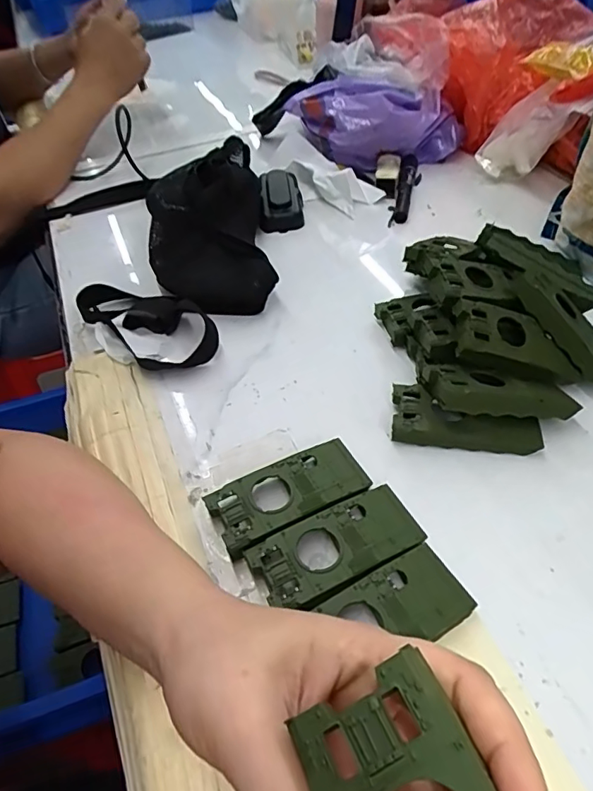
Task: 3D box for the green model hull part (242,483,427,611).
[{"bbox_3d":[0.027,0.094,0.313,0.104,0.018,0.049,-24,51,-17],"label":"green model hull part"}]

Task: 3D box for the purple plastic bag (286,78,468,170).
[{"bbox_3d":[0.095,-0.341,0.645,0.227,0.094,0.103,5,49,9],"label":"purple plastic bag"}]

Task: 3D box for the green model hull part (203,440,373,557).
[{"bbox_3d":[-0.003,0.066,0.341,0.105,0.018,0.048,-25,51,-17],"label":"green model hull part"}]

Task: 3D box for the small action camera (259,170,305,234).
[{"bbox_3d":[-0.019,-0.234,0.607,0.048,0.031,0.100,-5,48,0],"label":"small action camera"}]

